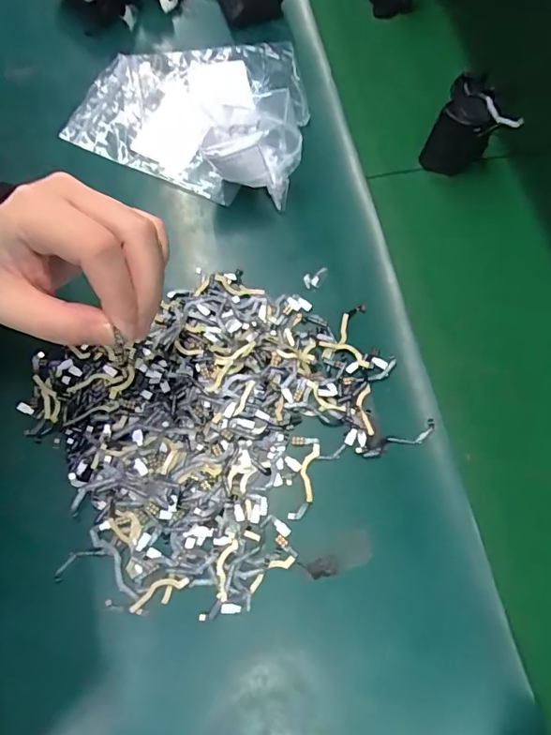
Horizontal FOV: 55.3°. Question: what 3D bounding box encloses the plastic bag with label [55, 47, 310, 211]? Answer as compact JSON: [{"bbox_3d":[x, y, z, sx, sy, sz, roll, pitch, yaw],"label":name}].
[{"bbox_3d":[-0.066,-0.224,0.422,0.192,0.051,0.167,13,72,2],"label":"plastic bag with label"}]

